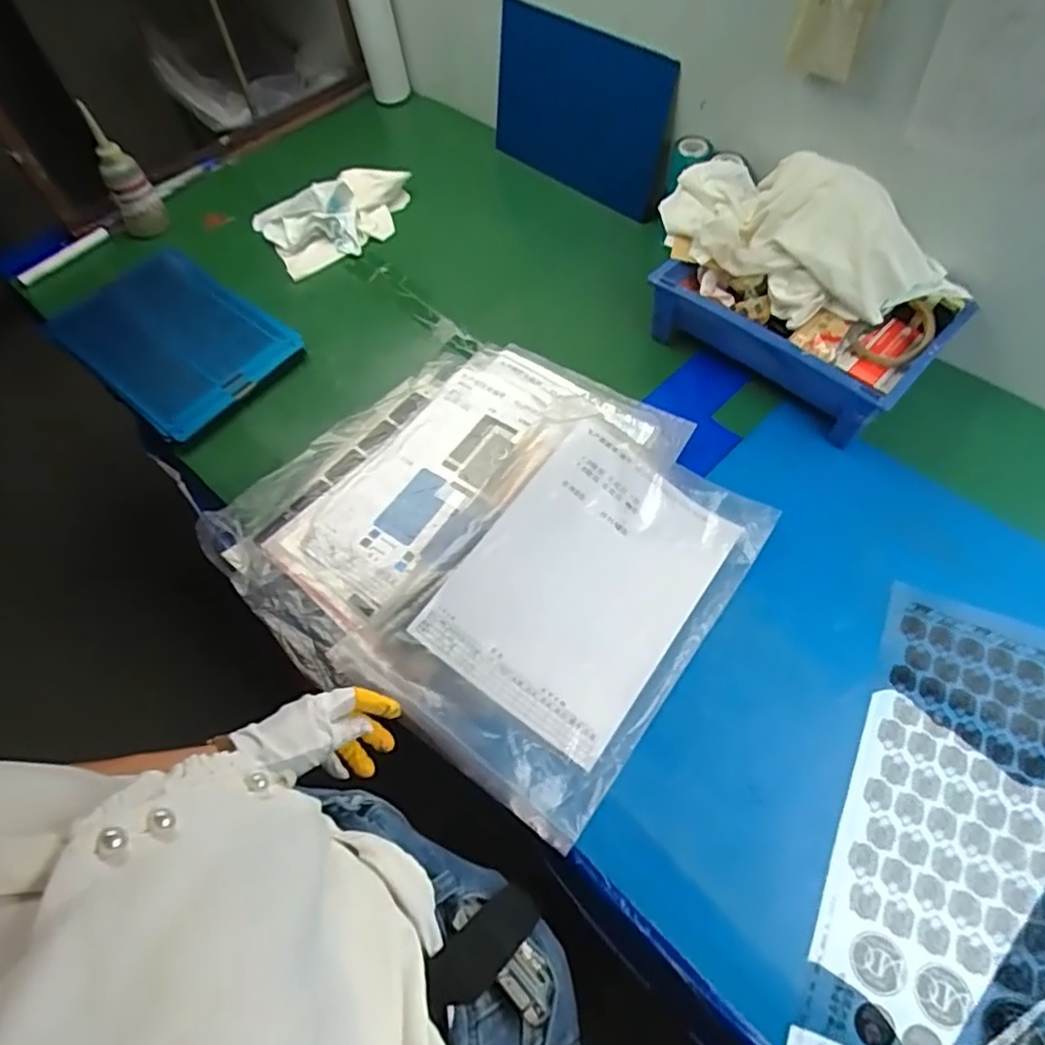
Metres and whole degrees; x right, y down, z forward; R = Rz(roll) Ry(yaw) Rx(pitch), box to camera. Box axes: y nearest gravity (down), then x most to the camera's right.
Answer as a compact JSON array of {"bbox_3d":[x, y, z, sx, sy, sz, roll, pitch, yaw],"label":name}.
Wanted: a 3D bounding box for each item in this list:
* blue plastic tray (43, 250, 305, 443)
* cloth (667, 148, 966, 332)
[{"bbox_3d":[-0.439,-0.238,0.825,0.289,0.054,0.209,36,68,21],"label":"blue plastic tray"},{"bbox_3d":[0.321,-0.347,0.757,0.142,0.103,0.350,-40,62,-19],"label":"cloth"}]

